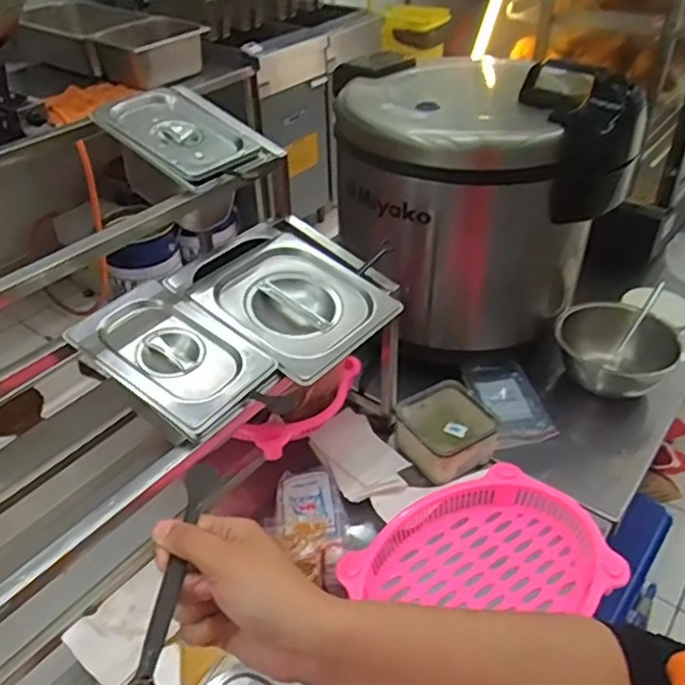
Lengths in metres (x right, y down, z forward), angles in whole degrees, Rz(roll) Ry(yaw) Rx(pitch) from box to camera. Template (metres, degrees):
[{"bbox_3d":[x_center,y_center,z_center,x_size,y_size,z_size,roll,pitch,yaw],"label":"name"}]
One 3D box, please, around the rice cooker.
[{"bbox_3d":[0.170,-0.209,0.958,0.334,0.374,0.329,-5,38,-5],"label":"rice cooker"}]

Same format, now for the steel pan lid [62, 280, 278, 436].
[{"bbox_3d":[-0.156,0.006,0.615,0.175,0.024,0.119,30,48,22],"label":"steel pan lid"}]

